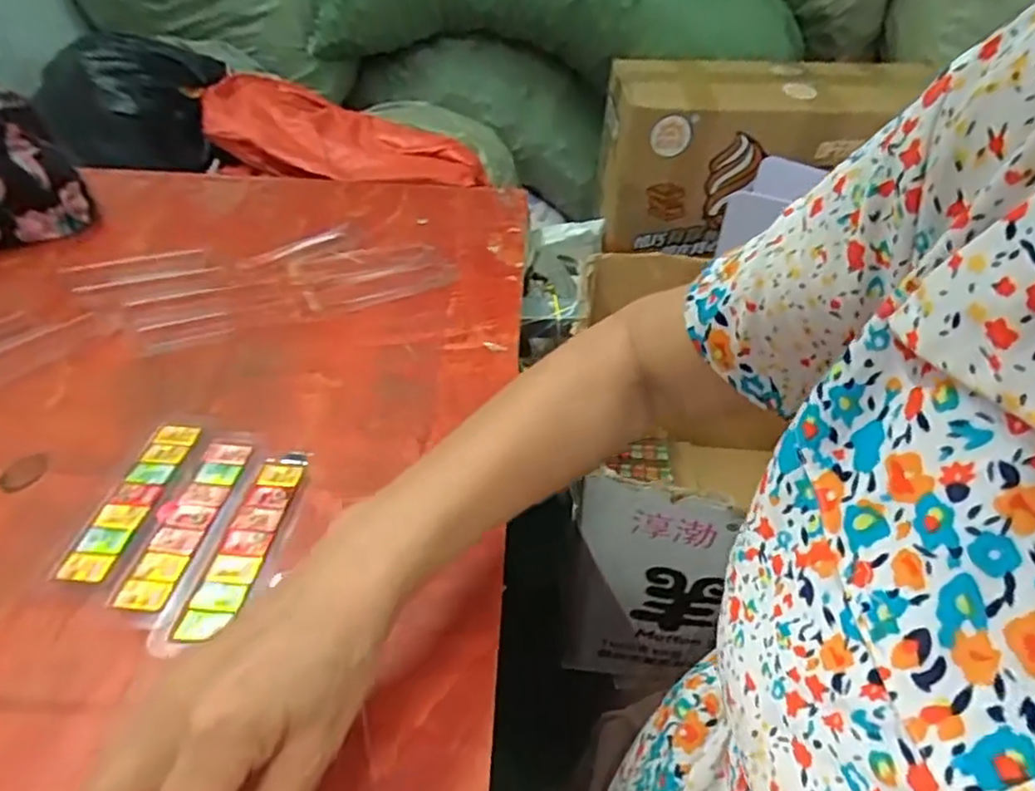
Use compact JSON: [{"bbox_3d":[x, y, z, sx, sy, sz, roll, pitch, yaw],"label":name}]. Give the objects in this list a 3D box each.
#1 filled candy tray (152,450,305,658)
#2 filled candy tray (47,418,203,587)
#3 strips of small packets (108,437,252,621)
[{"bbox_3d":[-0.157,0.082,0.358,0.037,0.004,0.131,6,42,3],"label":"filled candy tray"},{"bbox_3d":[-0.230,0.061,0.381,0.031,0.008,0.116,6,42,2],"label":"filled candy tray"},{"bbox_3d":[-0.192,0.070,0.368,0.031,0.004,0.126,6,42,3],"label":"strips of small packets"}]

